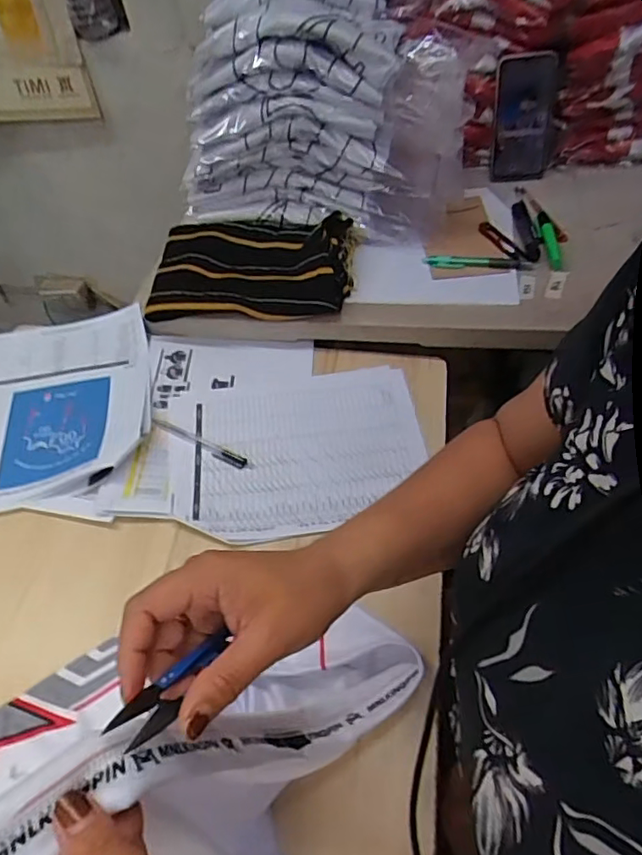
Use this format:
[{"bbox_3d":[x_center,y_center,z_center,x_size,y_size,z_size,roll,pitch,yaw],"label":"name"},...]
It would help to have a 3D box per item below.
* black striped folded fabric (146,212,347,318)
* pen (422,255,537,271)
[{"bbox_3d":[-0.091,-0.224,0.761,0.267,0.057,0.179,-1,49,6],"label":"black striped folded fabric"},{"bbox_3d":[0.209,-0.221,0.761,0.140,0.011,0.020,3,50,10],"label":"pen"}]

